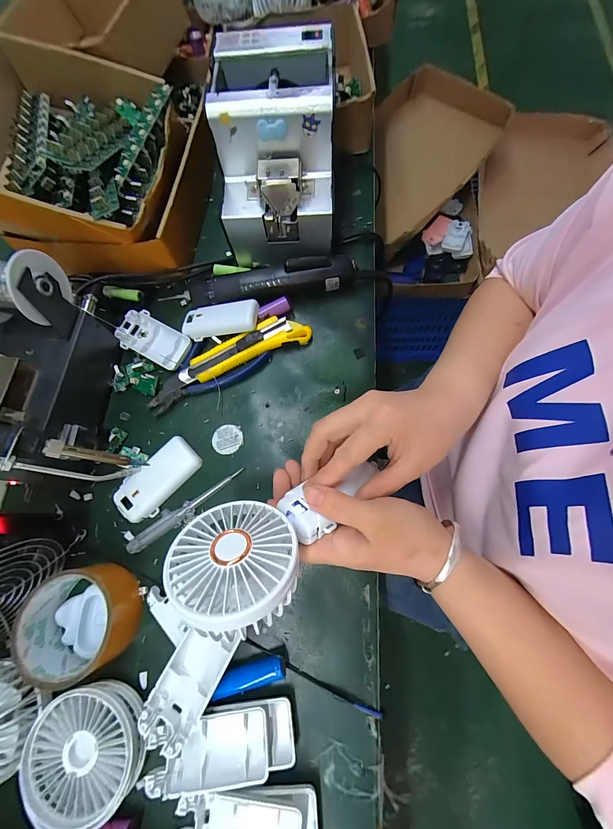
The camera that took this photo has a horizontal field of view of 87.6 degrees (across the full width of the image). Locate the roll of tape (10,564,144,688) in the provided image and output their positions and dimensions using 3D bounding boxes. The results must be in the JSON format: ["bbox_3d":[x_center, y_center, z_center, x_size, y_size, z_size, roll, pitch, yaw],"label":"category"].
[{"bbox_3d":[-0.204,0.185,0.290,0.093,0.040,0.086,-2,72,5],"label":"roll of tape"}]

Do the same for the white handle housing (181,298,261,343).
[{"bbox_3d":[-0.102,-0.113,0.379,0.090,0.015,0.043,-4,72,4],"label":"white handle housing"}]

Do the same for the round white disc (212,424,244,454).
[{"bbox_3d":[-0.087,0.027,0.353,0.033,0.004,0.033,-2,72,5],"label":"round white disc"}]

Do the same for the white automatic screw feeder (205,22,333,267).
[{"bbox_3d":[-0.033,-0.288,0.369,0.119,0.150,0.163,-3,72,4],"label":"white automatic screw feeder"}]

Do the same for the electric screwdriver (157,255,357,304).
[{"bbox_3d":[-0.055,-0.156,0.381,0.223,0.043,0.029,-7,72,3],"label":"electric screwdriver"}]

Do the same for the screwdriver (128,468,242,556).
[{"bbox_3d":[-0.124,0.096,0.330,0.132,0.008,0.020,-34,72,-6],"label":"screwdriver"}]

